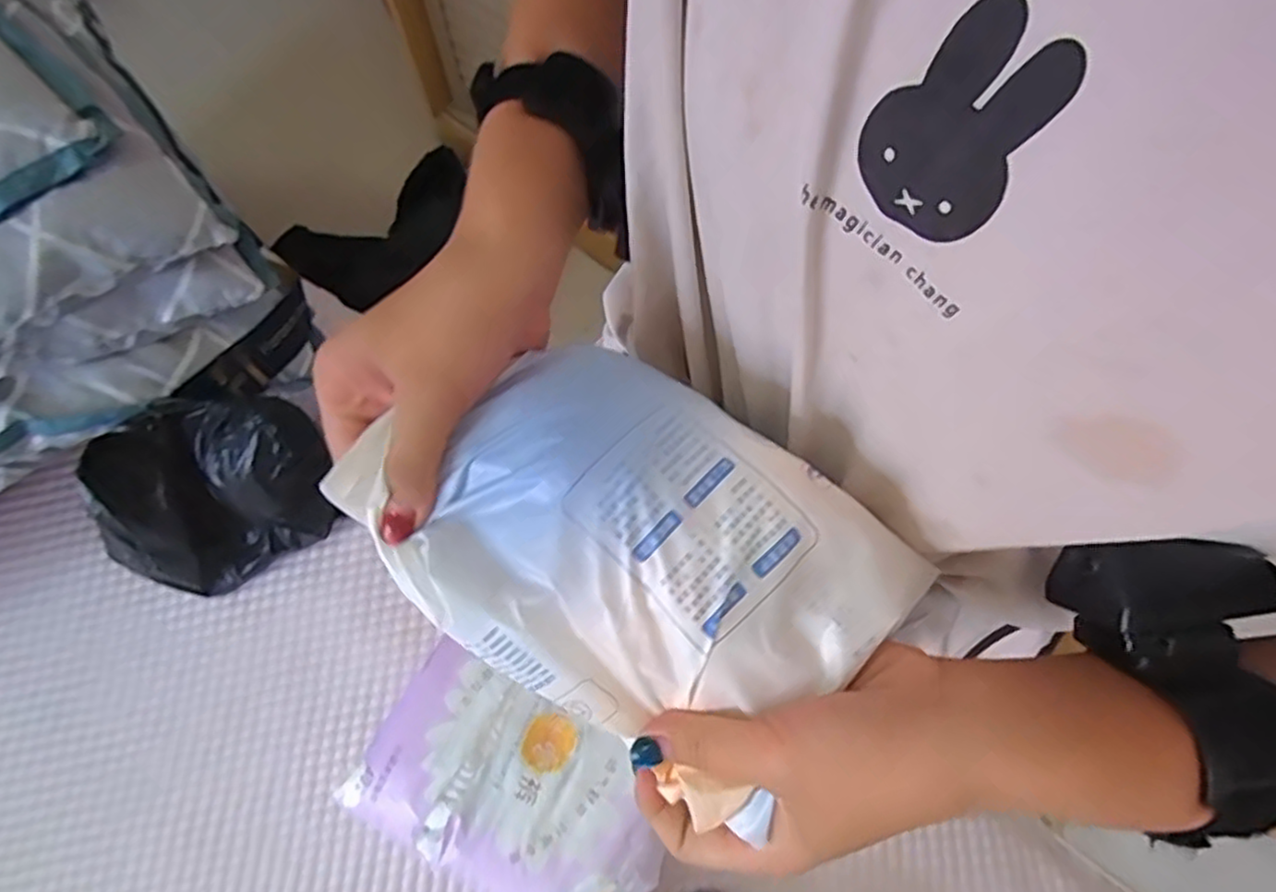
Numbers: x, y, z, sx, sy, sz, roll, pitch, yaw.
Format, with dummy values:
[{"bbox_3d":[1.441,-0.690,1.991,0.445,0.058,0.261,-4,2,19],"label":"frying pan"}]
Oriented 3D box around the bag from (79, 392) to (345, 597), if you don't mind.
[{"bbox_3d":[-0.469,0.062,0.790,0.188,0.209,0.228,14,72,4],"label":"bag"}]

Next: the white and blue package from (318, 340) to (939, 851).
[{"bbox_3d":[-0.004,0.034,0.251,0.186,0.041,0.123,34,75,10],"label":"white and blue package"}]

